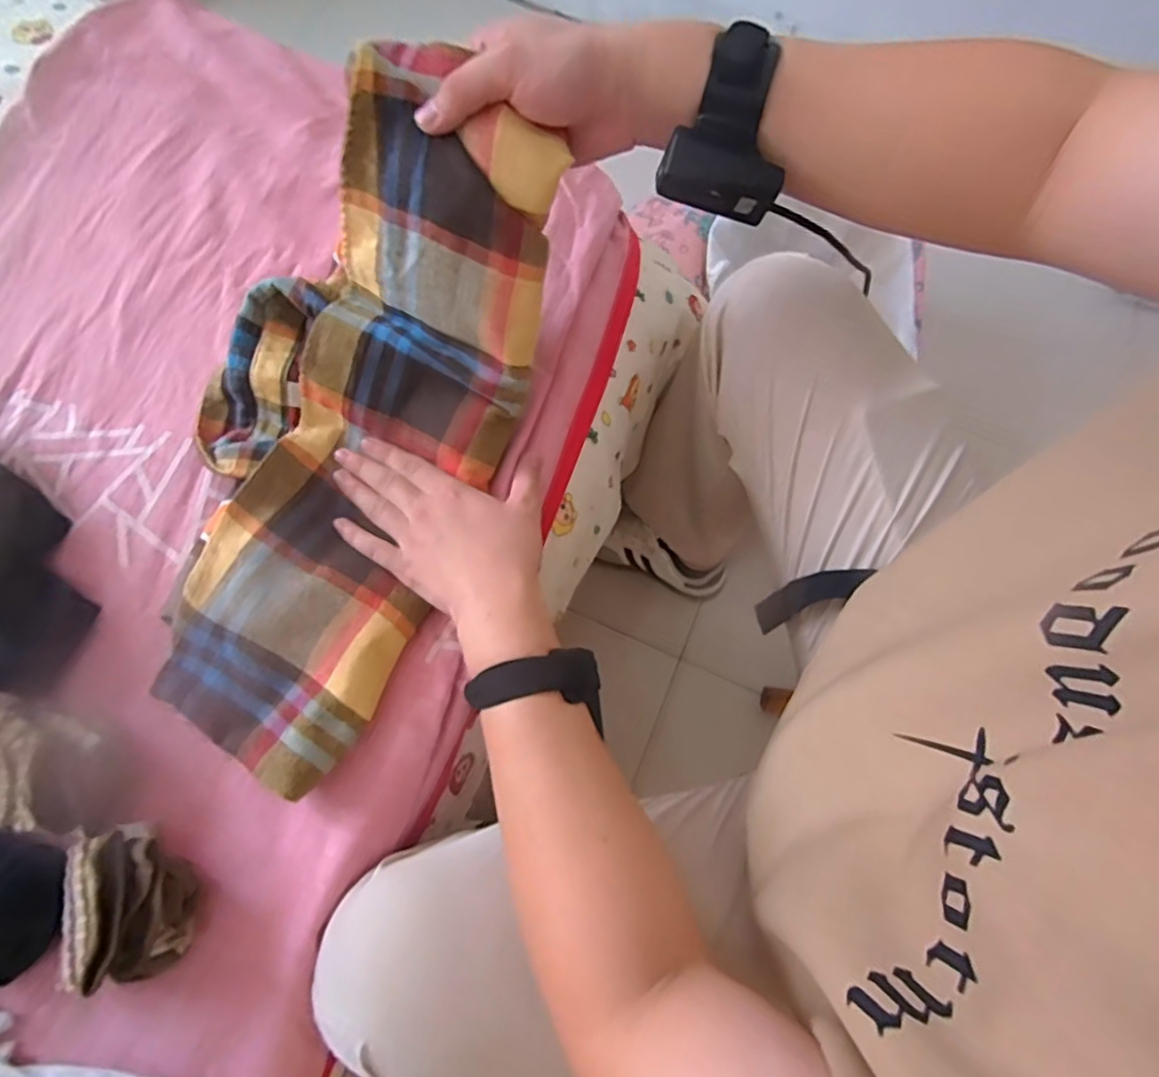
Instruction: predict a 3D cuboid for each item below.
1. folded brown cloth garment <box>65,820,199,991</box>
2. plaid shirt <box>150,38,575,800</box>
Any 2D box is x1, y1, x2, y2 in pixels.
[{"bbox_3d":[-0.279,0.225,0.382,0.074,0.055,0.094,-12,73,-8],"label":"folded brown cloth garment"},{"bbox_3d":[-0.181,-0.080,0.444,0.217,0.118,0.440,23,94,5],"label":"plaid shirt"}]

